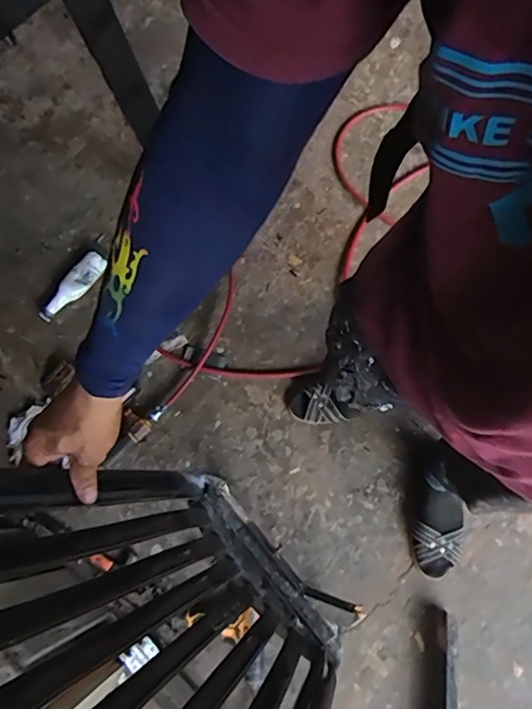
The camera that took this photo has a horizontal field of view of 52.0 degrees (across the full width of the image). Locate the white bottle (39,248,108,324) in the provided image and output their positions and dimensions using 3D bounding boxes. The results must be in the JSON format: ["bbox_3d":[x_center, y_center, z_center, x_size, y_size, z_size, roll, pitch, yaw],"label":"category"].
[{"bbox_3d":[-0.497,-0.171,1.431,0.073,0.067,0.225,33,79,14],"label":"white bottle"}]

